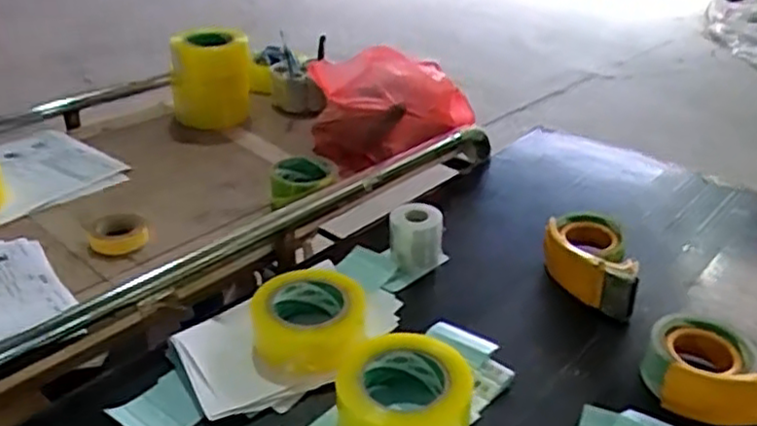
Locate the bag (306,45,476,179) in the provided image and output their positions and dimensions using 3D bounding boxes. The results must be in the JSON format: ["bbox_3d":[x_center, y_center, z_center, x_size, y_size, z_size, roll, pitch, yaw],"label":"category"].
[{"bbox_3d":[0.041,-0.172,1.101,0.232,0.159,0.171,-18,36,-27],"label":"bag"}]

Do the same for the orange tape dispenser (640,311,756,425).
[{"bbox_3d":[0.356,0.155,0.712,0.158,0.071,0.111,0,32,-2],"label":"orange tape dispenser"}]

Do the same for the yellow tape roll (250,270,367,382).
[{"bbox_3d":[-0.078,0.121,0.780,0.127,0.060,0.141,-5,32,-9],"label":"yellow tape roll"}]

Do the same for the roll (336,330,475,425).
[{"bbox_3d":[0.023,0.174,0.676,0.130,0.070,0.125,0,31,0],"label":"roll"}]

